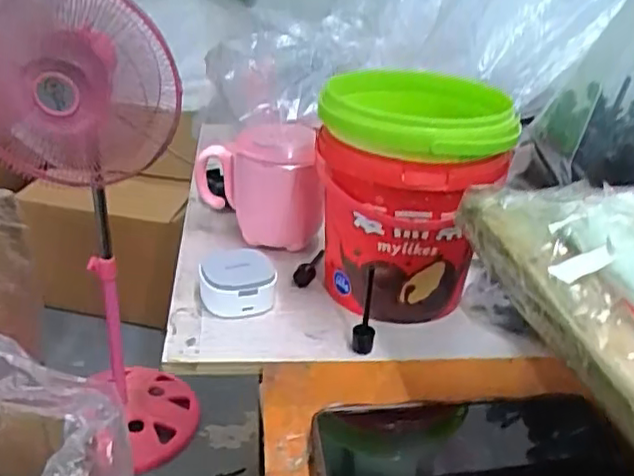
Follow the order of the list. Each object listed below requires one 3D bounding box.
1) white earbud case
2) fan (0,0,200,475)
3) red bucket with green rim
[{"bbox_3d":[-0.060,0.031,0.489,0.052,0.030,0.056,-4,28,-14],"label":"white earbud case"},{"bbox_3d":[-0.399,-0.002,1.155,0.332,0.864,0.267,-10,30,-25],"label":"fan"},{"bbox_3d":[0.062,-0.032,0.482,0.122,0.150,0.124,3,27,-2],"label":"red bucket with green rim"}]

